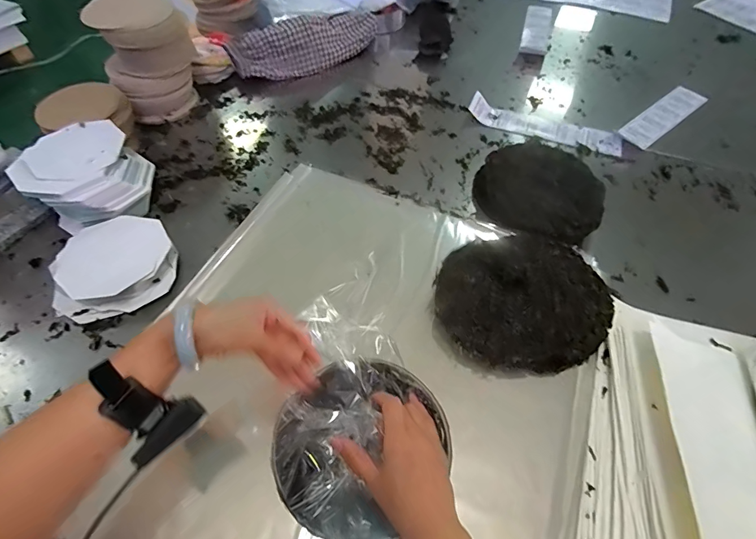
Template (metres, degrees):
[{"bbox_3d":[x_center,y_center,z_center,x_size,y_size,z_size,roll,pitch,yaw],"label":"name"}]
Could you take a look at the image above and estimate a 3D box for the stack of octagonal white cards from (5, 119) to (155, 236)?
[{"bbox_3d":[-0.472,-0.146,0.669,0.161,0.111,0.164,38,63,23],"label":"stack of octagonal white cards"}]

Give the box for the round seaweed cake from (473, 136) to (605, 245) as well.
[{"bbox_3d":[0.283,-0.146,0.718,0.212,0.057,0.252,-15,56,-11],"label":"round seaweed cake"}]

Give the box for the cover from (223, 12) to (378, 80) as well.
[{"bbox_3d":[-0.163,-0.536,0.959,0.363,0.085,0.090,-28,59,-19],"label":"cover"}]

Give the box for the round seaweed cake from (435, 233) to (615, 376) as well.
[{"bbox_3d":[0.204,0.040,0.563,0.244,0.037,0.198,-13,56,-9],"label":"round seaweed cake"}]

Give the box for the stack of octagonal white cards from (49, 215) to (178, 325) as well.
[{"bbox_3d":[-0.401,-0.010,0.619,0.172,0.051,0.154,-15,56,-11],"label":"stack of octagonal white cards"}]

